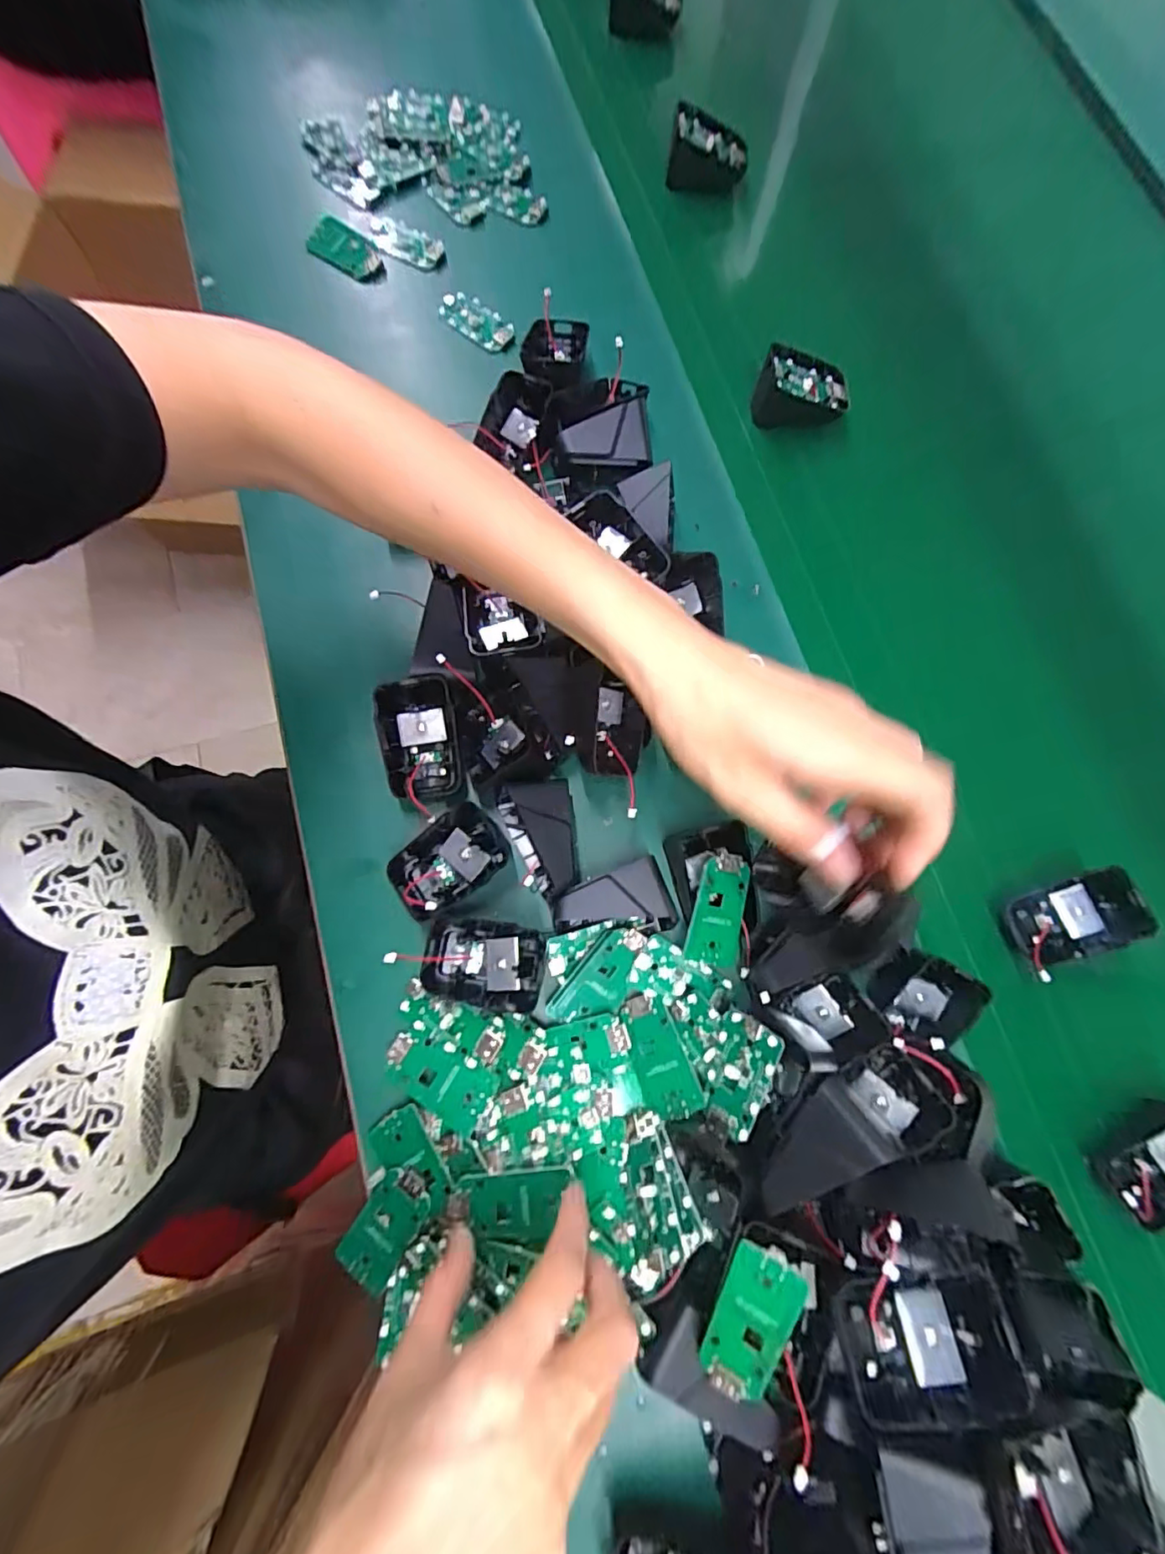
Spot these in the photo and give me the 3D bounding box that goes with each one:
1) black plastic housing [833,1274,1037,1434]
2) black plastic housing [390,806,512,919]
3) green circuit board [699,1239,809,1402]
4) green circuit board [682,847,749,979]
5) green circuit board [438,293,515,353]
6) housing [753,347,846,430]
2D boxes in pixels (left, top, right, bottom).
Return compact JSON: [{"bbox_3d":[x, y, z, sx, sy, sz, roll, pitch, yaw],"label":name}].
[{"bbox_3d":[0.142,0.235,0.232,0.066,0.019,0.043,-6,44,5],"label":"black plastic housing"},{"bbox_3d":[-0.078,0.051,0.336,0.066,0.031,0.042,-34,78,-9],"label":"black plastic housing"},{"bbox_3d":[0.076,0.246,0.256,0.032,0.004,0.062,22,90,17],"label":"green circuit board"},{"bbox_3d":[0.079,0.079,0.323,0.035,0.006,0.070,14,90,-12],"label":"green circuit board"},{"bbox_3d":[-0.081,-0.354,0.441,0.064,0.008,0.027,40,90,5],"label":"green circuit board"},{"bbox_3d":[0.168,-0.297,0.433,0.071,0.044,0.033,3,75,-1],"label":"housing"}]

